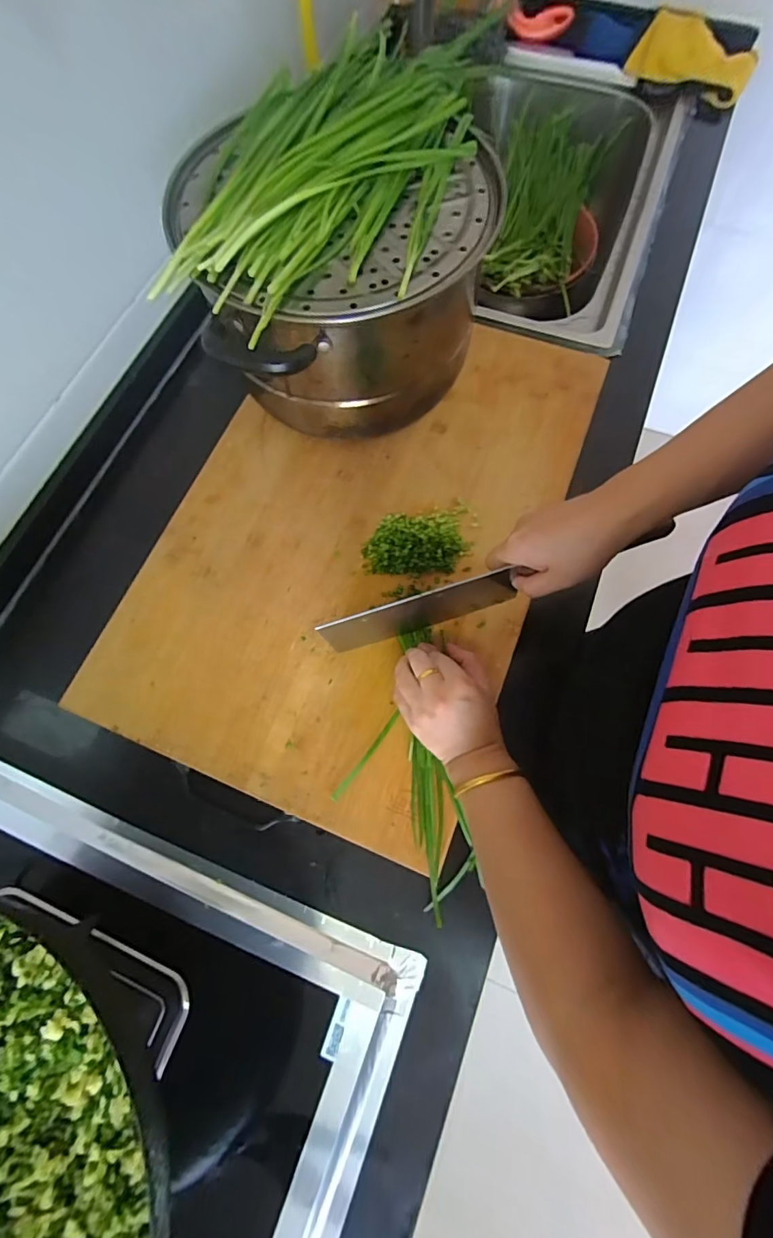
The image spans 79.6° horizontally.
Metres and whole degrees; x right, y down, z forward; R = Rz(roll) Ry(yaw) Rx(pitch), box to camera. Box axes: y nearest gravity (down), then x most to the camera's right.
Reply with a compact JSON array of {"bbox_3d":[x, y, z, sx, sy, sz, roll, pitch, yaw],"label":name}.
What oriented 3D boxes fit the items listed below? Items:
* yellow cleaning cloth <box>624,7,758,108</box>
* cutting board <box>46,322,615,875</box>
[{"bbox_3d":[0.477,-0.867,0.722,0.093,0.045,0.186,-42,76,-12],"label":"yellow cleaning cloth"},{"bbox_3d":[-0.031,-0.113,0.500,0.378,0.030,0.581,22,75,7],"label":"cutting board"}]

